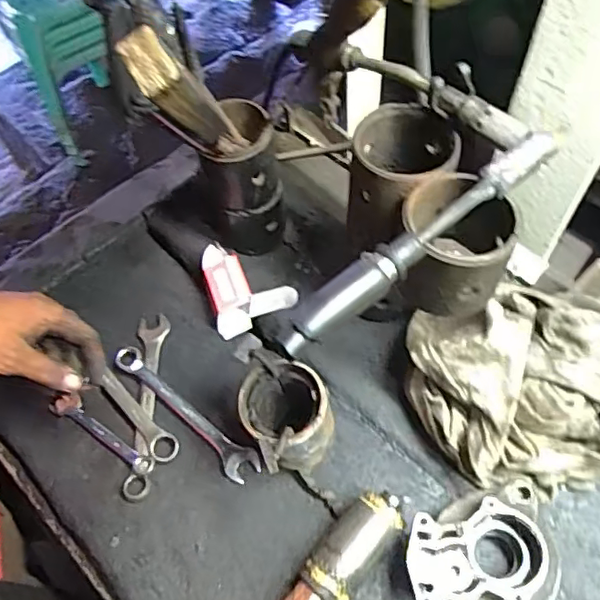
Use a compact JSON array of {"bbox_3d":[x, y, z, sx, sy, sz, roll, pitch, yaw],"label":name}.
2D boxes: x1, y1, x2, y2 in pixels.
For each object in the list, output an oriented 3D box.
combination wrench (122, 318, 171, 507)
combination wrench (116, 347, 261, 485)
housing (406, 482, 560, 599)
[{"bbox_3d":[-0.166,0.106,0.617,0.035,0.016,0.201,-1,57,2],"label":"combination wrench"},{"bbox_3d":[-0.122,0.117,0.607,0.196,0.011,0.034,36,66,19],"label":"combination wrench"},{"bbox_3d":[0.155,0.220,0.495,0.136,0.060,0.103,-14,57,-6],"label":"housing"}]

